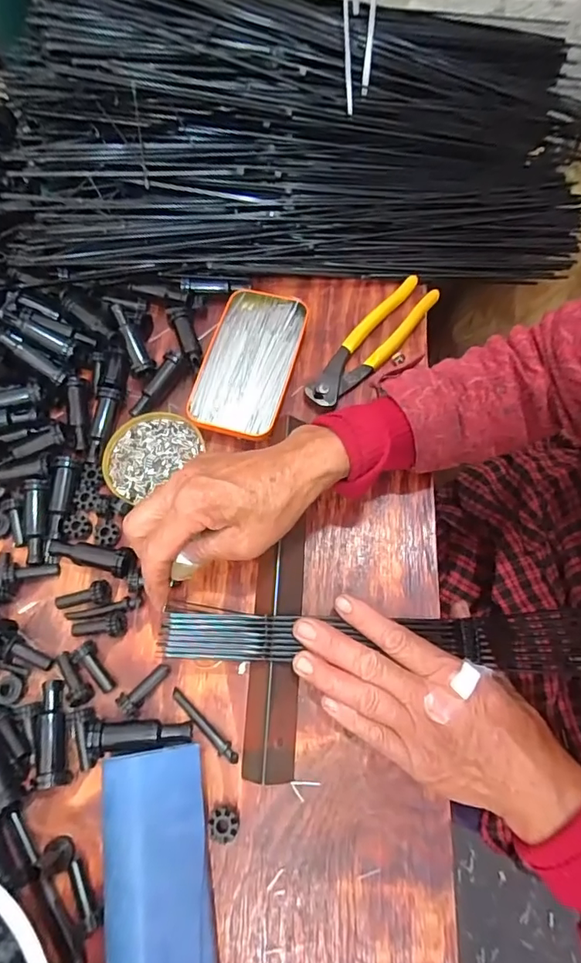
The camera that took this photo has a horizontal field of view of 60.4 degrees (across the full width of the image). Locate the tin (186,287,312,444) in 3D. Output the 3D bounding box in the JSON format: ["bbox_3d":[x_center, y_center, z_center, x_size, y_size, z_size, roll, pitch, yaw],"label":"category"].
[{"bbox_3d":[-0.036,-0.106,0.441,0.076,0.016,0.145,13,70,6],"label":"tin"}]

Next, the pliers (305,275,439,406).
[{"bbox_3d":[0.075,-0.125,0.451,0.038,0.014,0.160,38,75,14],"label":"pliers"}]

